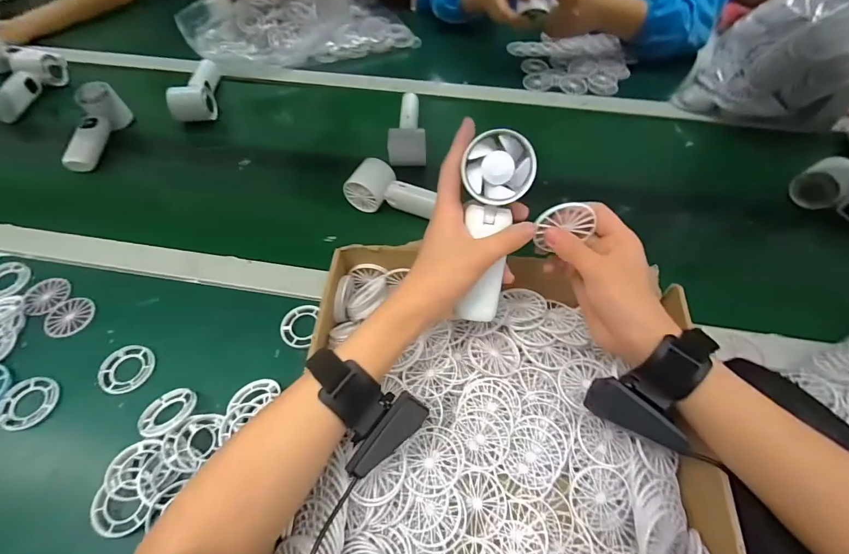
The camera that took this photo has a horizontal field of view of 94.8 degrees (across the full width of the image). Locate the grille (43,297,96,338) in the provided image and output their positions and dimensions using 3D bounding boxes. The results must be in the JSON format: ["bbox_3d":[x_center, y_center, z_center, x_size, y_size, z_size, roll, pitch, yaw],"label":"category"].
[{"bbox_3d":[-0.415,0.046,0.456,0.049,0.005,0.052,0,57,0],"label":"grille"}]

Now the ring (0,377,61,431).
[{"bbox_3d":[-0.407,0.128,0.399,0.055,0.011,0.051,0,57,0],"label":"ring"}]

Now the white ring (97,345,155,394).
[{"bbox_3d":[-0.318,0.098,0.418,0.048,0.007,0.053,14,58,-2],"label":"white ring"}]

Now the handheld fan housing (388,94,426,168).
[{"bbox_3d":[-0.026,-0.235,0.612,0.056,0.044,0.162,-1,57,-1],"label":"handheld fan housing"}]

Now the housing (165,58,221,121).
[{"bbox_3d":[-0.396,-0.329,0.679,0.056,0.050,0.167,-10,58,-6],"label":"housing"}]

